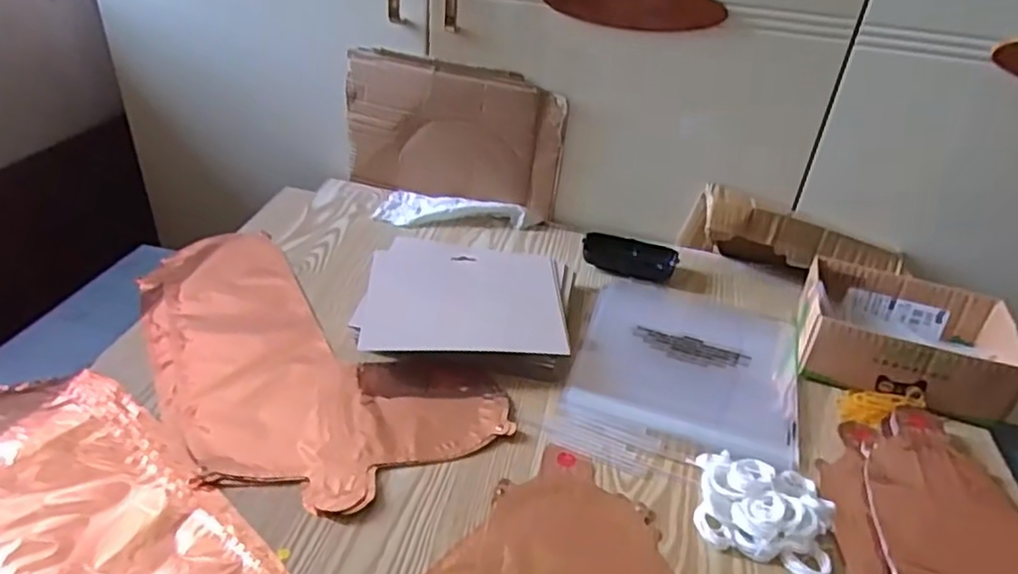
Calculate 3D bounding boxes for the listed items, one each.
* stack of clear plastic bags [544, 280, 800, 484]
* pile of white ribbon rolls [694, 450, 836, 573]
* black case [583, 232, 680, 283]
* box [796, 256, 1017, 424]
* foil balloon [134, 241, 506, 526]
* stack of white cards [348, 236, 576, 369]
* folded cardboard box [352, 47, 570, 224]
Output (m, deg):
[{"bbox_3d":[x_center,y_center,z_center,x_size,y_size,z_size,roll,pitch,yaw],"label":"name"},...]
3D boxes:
[{"bbox_3d":[0.172,0.083,0.654,0.207,0.019,0.280,14,35,13],"label":"stack of clear plastic bags"},{"bbox_3d":[0.196,0.167,0.513,0.100,0.020,0.090,17,36,17],"label":"pile of white ribbon rolls"},{"bbox_3d":[0.142,-0.036,0.787,0.107,0.023,0.052,13,35,12],"label":"black case"},{"bbox_3d":[0.387,0.045,0.662,0.186,0.062,0.143,15,35,15],"label":"box"},{"bbox_3d":[-0.218,0.060,0.617,0.414,0.010,0.214,28,40,30],"label":"foil balloon"},{"bbox_3d":[-0.041,0.012,0.685,0.204,0.023,0.180,4,34,-1],"label":"stack of white cards"},{"bbox_3d":[-0.071,-0.190,0.840,0.275,0.170,0.030,14,35,13],"label":"folded cardboard box"}]

